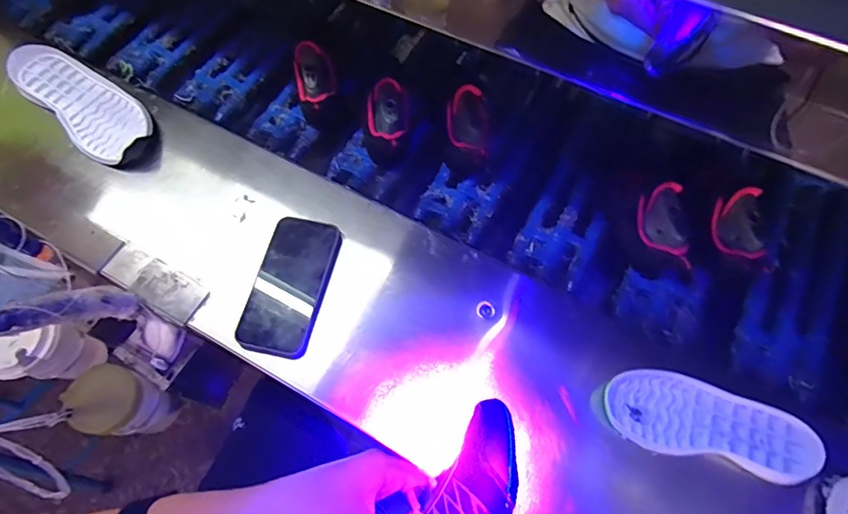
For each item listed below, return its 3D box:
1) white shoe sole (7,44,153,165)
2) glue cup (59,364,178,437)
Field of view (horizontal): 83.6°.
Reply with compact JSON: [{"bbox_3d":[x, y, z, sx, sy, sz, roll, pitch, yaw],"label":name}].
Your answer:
[{"bbox_3d":[-0.495,-0.229,0.681,0.270,0.023,0.097,39,71,14],"label":"white shoe sole"},{"bbox_3d":[-0.365,0.183,0.586,0.069,0.133,0.072,1,66,-2],"label":"glue cup"}]

